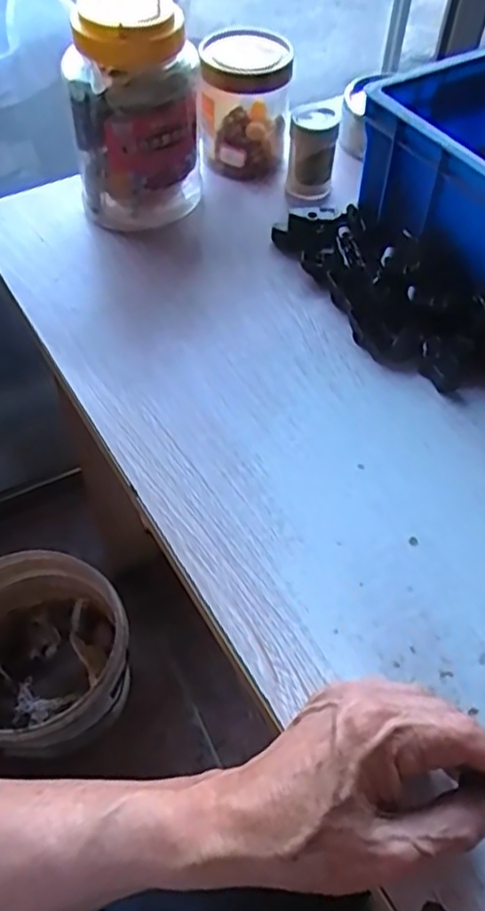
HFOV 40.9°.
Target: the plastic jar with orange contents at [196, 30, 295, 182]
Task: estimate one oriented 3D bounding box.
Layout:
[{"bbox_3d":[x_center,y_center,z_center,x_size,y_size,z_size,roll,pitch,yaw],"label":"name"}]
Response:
[{"bbox_3d":[0.004,-0.340,0.634,0.083,0.129,0.076,1,56,-1],"label":"plastic jar with orange contents"}]

